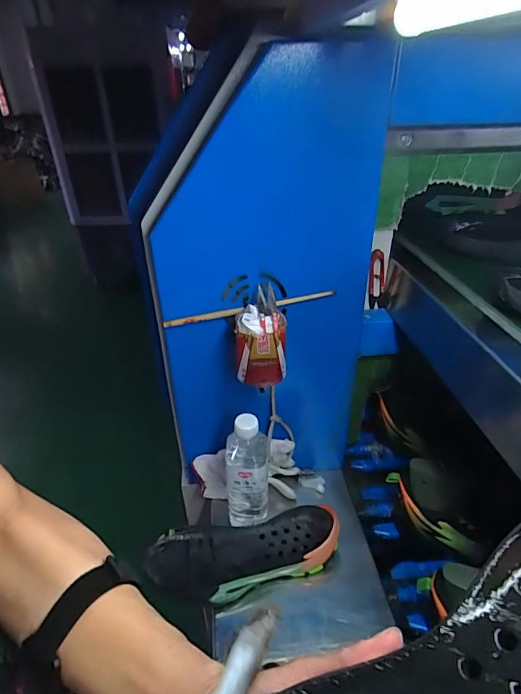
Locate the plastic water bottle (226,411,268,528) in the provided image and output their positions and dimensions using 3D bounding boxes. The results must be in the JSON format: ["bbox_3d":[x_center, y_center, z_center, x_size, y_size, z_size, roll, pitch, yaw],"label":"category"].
[{"bbox_3d":[-0.021,0.186,0.607,0.062,0.193,0.054,-2,33,-3],"label":"plastic water bottle"}]

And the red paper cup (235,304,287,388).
[{"bbox_3d":[0.001,-0.002,0.549,0.064,0.092,0.056,2,33,3],"label":"red paper cup"}]

